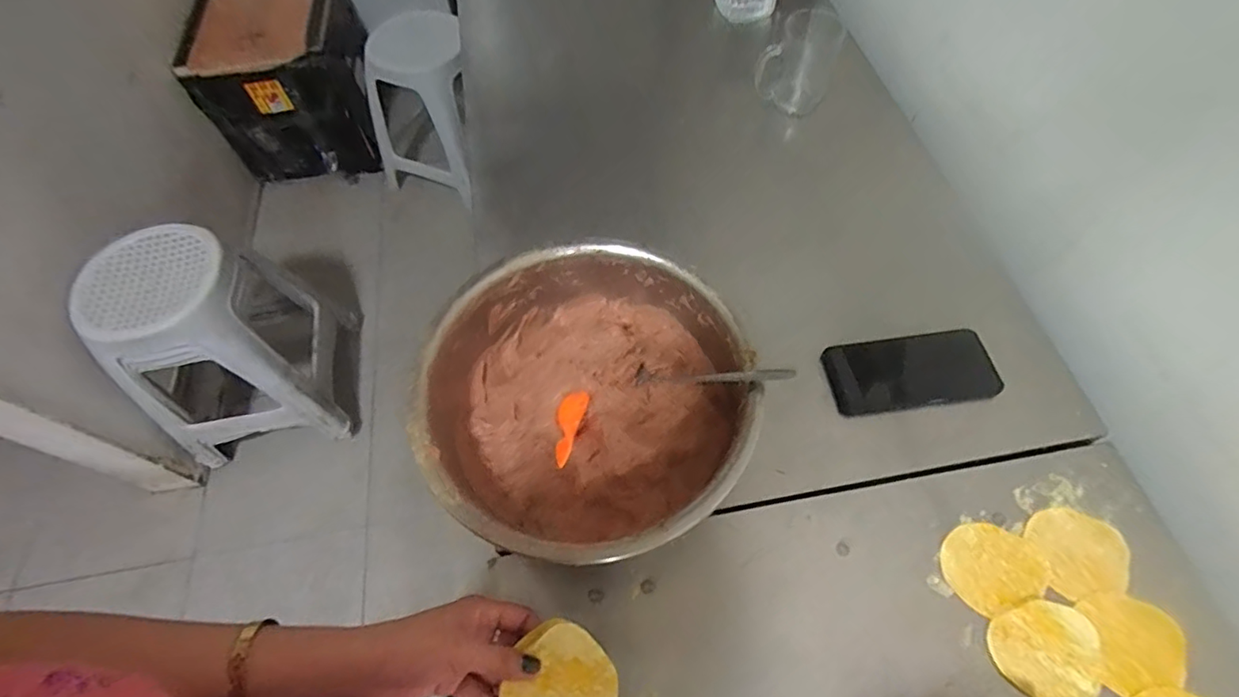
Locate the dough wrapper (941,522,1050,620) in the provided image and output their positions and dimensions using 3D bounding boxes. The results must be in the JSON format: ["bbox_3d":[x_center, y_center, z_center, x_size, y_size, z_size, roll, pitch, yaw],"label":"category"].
[{"bbox_3d":[0.329,0.190,0.498,0.085,0.004,0.070,-19,60,-7],"label":"dough wrapper"}]

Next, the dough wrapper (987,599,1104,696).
[{"bbox_3d":[0.352,0.249,0.461,0.087,0.004,0.074,-18,60,-7],"label":"dough wrapper"}]

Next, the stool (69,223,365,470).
[{"bbox_3d":[-0.847,-0.025,1.237,0.330,0.479,0.359,-9,60,-3],"label":"stool"}]

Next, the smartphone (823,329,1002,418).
[{"bbox_3d":[0.304,0.024,0.591,0.169,0.010,0.076,-7,60,-1],"label":"smartphone"}]

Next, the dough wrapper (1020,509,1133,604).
[{"bbox_3d":[0.409,0.178,0.500,0.080,0.004,0.072,-10,60,-2],"label":"dough wrapper"}]

